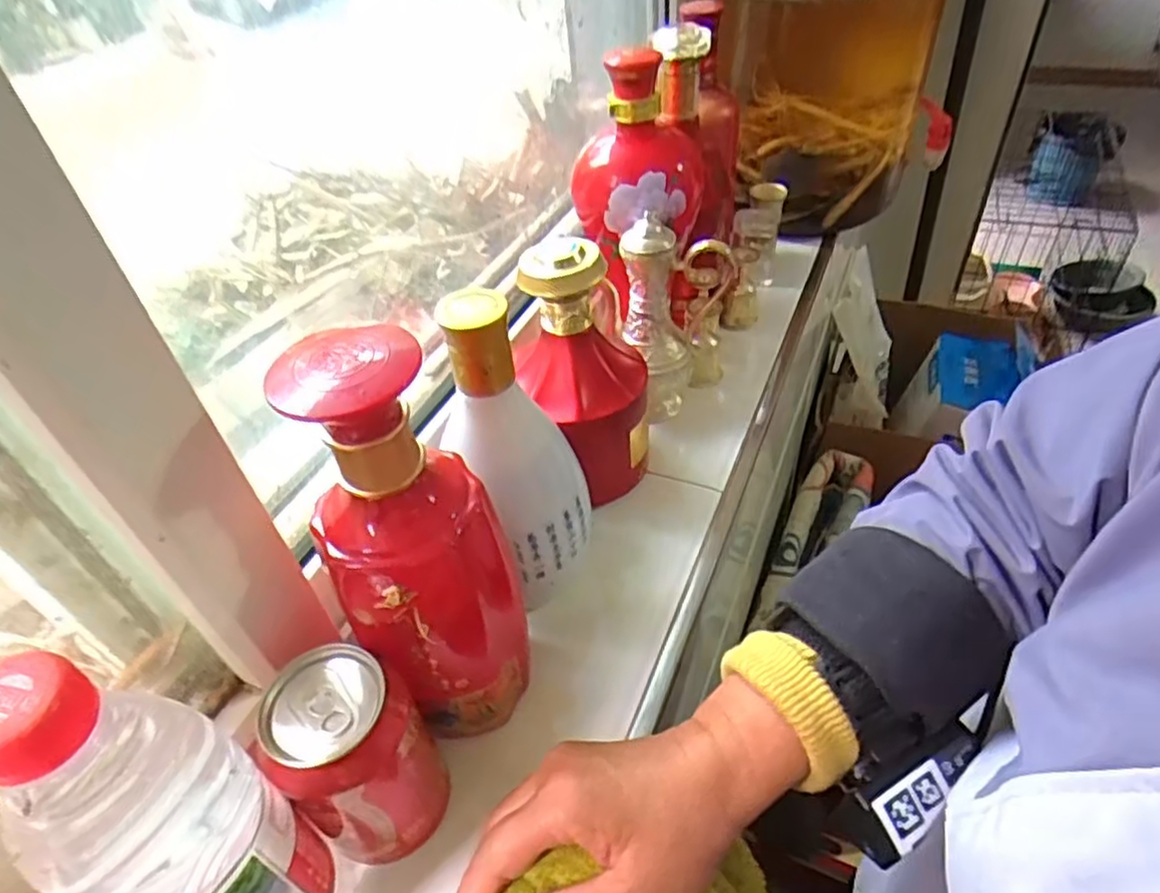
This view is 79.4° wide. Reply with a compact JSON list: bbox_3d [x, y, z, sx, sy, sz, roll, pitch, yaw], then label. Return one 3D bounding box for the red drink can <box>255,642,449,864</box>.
[{"bbox_3d":[-0.102,0.142,0.324,0.059,0.099,0.055,-3,43,3],"label":"red drink can"}]

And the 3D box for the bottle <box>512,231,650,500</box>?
[{"bbox_3d":[0.000,-0.049,0.475,0.091,0.173,0.090,-3,43,3],"label":"bottle"}]

